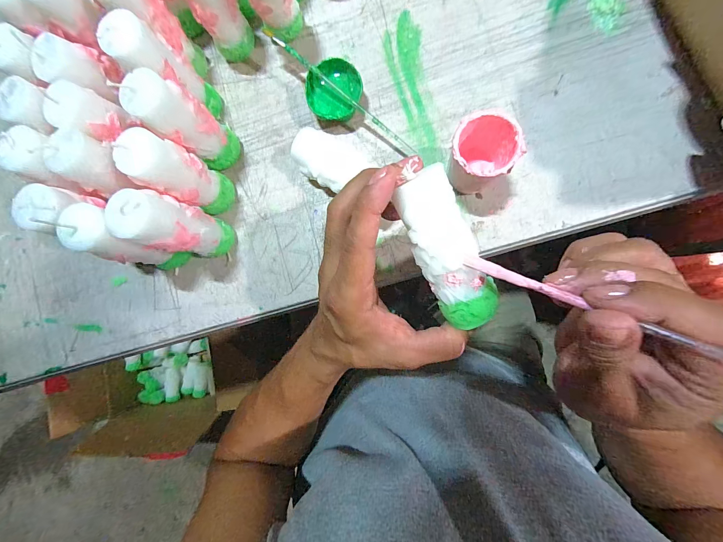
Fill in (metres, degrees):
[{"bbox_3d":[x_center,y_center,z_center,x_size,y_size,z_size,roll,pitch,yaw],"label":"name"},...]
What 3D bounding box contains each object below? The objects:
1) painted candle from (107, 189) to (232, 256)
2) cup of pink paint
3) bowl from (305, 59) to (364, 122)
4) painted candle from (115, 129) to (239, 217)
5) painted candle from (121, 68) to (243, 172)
[{"bbox_3d":[-0.158,-0.037,0.275,0.039,0.109,0.042,16,88,8],"label":"painted candle"},{"bbox_3d":[0.100,-0.094,0.266,0.052,0.064,0.049,-1,86,8],"label":"cup of pink paint"},{"bbox_3d":[-0.025,-0.173,0.306,0.051,0.030,0.053,-1,86,8],"label":"bowl"},{"bbox_3d":[-0.155,-0.082,0.278,0.034,0.109,0.041,17,89,8],"label":"painted candle"},{"bbox_3d":[-0.154,-0.129,0.282,0.037,0.106,0.040,31,91,8],"label":"painted candle"}]

